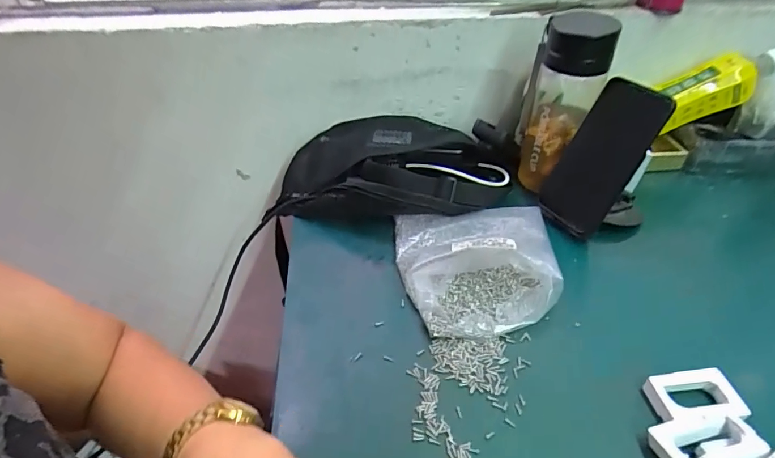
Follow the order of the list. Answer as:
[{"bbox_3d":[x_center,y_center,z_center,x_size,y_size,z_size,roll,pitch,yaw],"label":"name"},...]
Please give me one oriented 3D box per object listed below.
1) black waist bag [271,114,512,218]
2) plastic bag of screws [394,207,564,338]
[{"bbox_3d":[0.012,-0.083,0.554,0.284,0.077,0.180,9,41,11],"label":"black waist bag"},{"bbox_3d":[0.096,0.024,0.440,0.166,0.049,0.166,-4,40,-4],"label":"plastic bag of screws"}]

